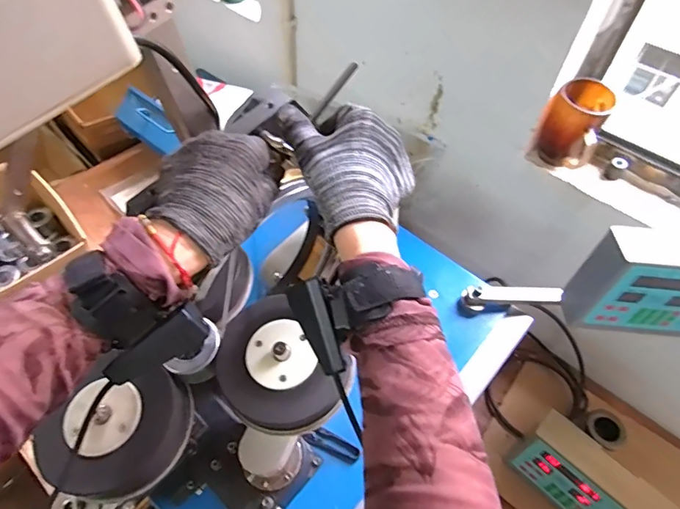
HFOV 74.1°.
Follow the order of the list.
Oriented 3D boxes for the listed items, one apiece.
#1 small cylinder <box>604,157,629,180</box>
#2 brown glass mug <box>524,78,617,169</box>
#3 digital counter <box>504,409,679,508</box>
[{"bbox_3d":[0.435,-0.135,0.709,0.024,0.029,0.025,32,57,20],"label":"small cylinder"},{"bbox_3d":[0.358,-0.193,0.700,0.087,0.123,0.088,32,57,20],"label":"brown glass mug"},{"bbox_3d":[0.392,0.373,0.716,0.225,0.172,0.063,38,59,23],"label":"digital counter"}]

